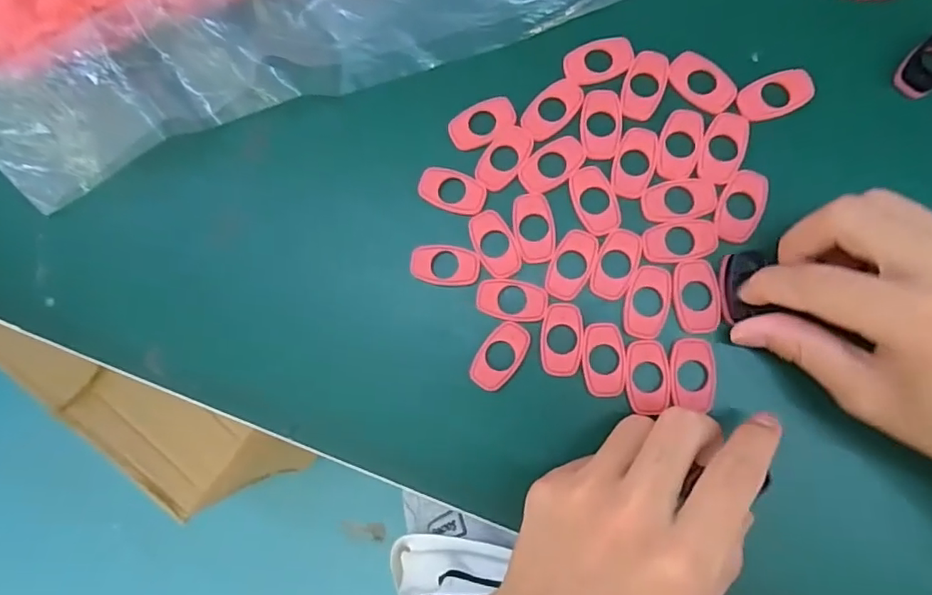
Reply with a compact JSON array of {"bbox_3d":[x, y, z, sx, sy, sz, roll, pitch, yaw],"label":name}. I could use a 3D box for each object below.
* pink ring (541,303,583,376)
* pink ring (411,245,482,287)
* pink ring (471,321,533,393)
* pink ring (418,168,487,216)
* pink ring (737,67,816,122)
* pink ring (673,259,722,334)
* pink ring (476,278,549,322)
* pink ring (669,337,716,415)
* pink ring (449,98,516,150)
[{"bbox_3d":[0.043,0.019,0.249,0.018,0.004,0.031,0,80,6],"label":"pink ring"},{"bbox_3d":[-0.010,-0.015,0.259,0.032,0.004,0.018,2,80,7],"label":"pink ring"},{"bbox_3d":[0.015,0.026,0.251,0.018,0.004,0.032,36,86,11],"label":"pink ring"},{"bbox_3d":[-0.007,-0.050,0.263,0.032,0.004,0.019,22,83,10],"label":"pink ring"},{"bbox_3d":[0.141,-0.092,0.253,0.033,0.004,0.020,-18,79,3],"label":"pink ring"},{"bbox_3d":[0.102,-0.001,0.245,0.019,0.004,0.032,-2,80,6],"label":"pink ring"},{"bbox_3d":[0.021,0.001,0.253,0.032,0.004,0.018,13,82,8],"label":"pink ring"},{"bbox_3d":[0.098,0.033,0.242,0.018,0.004,0.030,0,86,7],"label":"pink ring"},{"bbox_3d":[0.007,-0.083,0.264,0.032,0.004,0.020,-23,78,2],"label":"pink ring"}]

